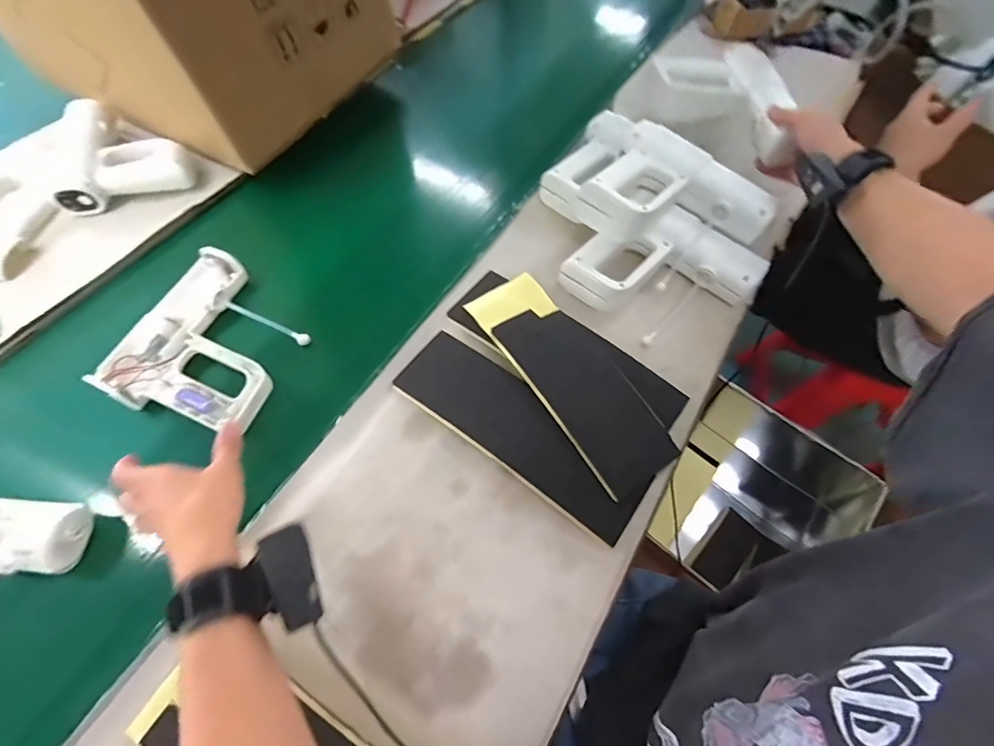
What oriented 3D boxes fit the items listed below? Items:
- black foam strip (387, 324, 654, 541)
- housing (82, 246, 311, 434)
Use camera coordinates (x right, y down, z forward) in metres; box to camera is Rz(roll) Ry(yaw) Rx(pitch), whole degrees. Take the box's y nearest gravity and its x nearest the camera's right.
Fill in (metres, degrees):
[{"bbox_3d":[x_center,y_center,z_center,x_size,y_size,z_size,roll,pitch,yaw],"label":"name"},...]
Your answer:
[{"bbox_3d":[0.023,0.059,0.509,0.297,0.017,0.090,36,68,14],"label":"black foam strip"},{"bbox_3d":[-0.334,-0.042,0.555,0.176,0.041,0.209,17,63,7],"label":"housing"}]

